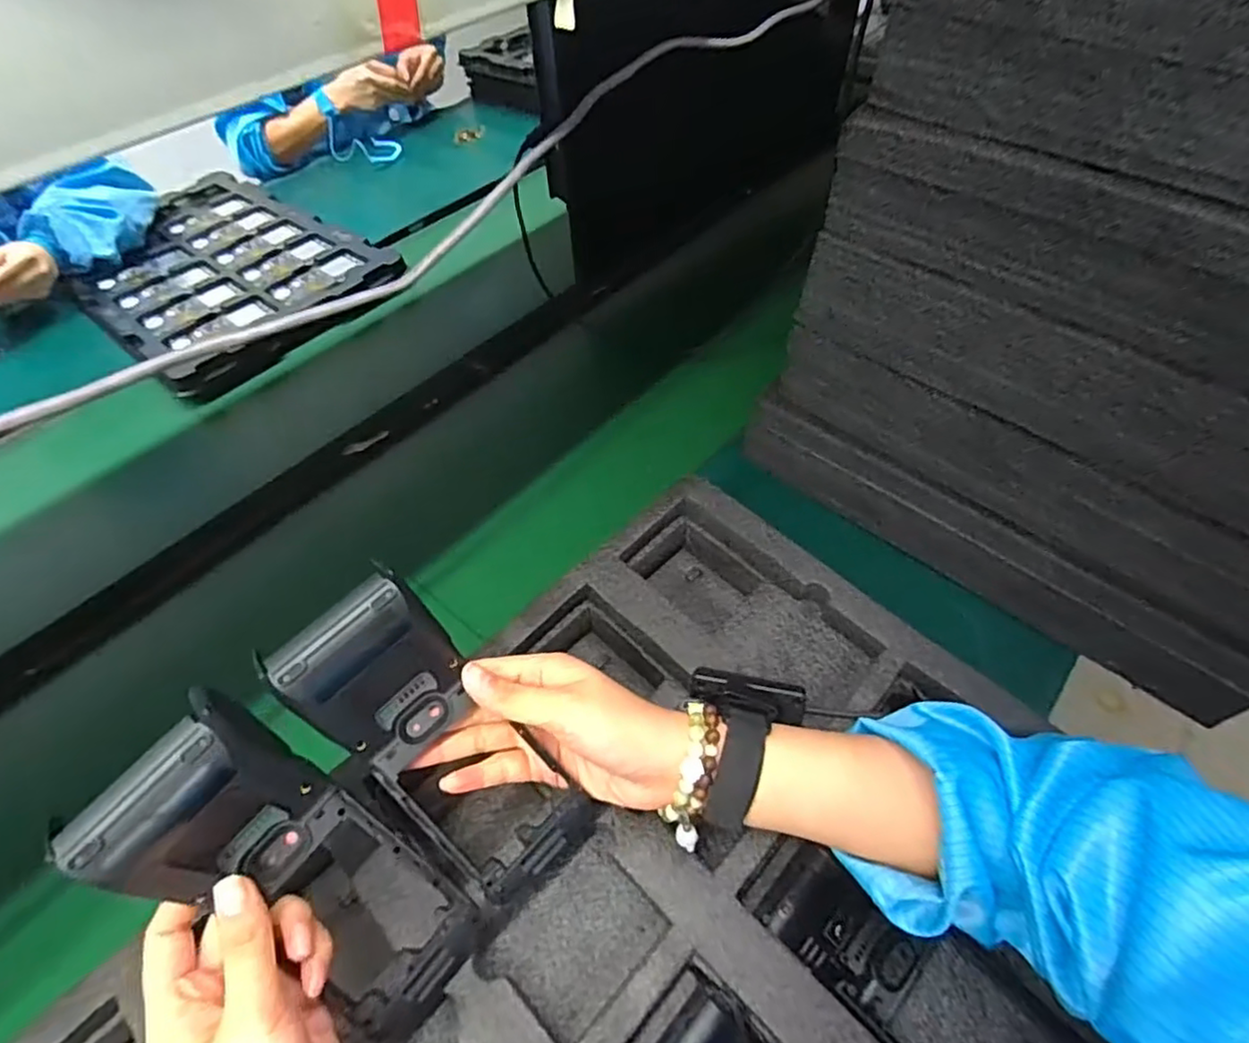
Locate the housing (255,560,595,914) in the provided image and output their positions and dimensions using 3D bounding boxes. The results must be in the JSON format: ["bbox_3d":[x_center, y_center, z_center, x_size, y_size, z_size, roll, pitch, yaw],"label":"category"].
[{"bbox_3d":[-0.097,0.114,0.335,0.076,0.179,0.035,-36,15,-22],"label":"housing"}]

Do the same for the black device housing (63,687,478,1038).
[{"bbox_3d":[-0.153,0.165,0.299,0.046,0.185,0.079,-7,36,54],"label":"black device housing"}]

